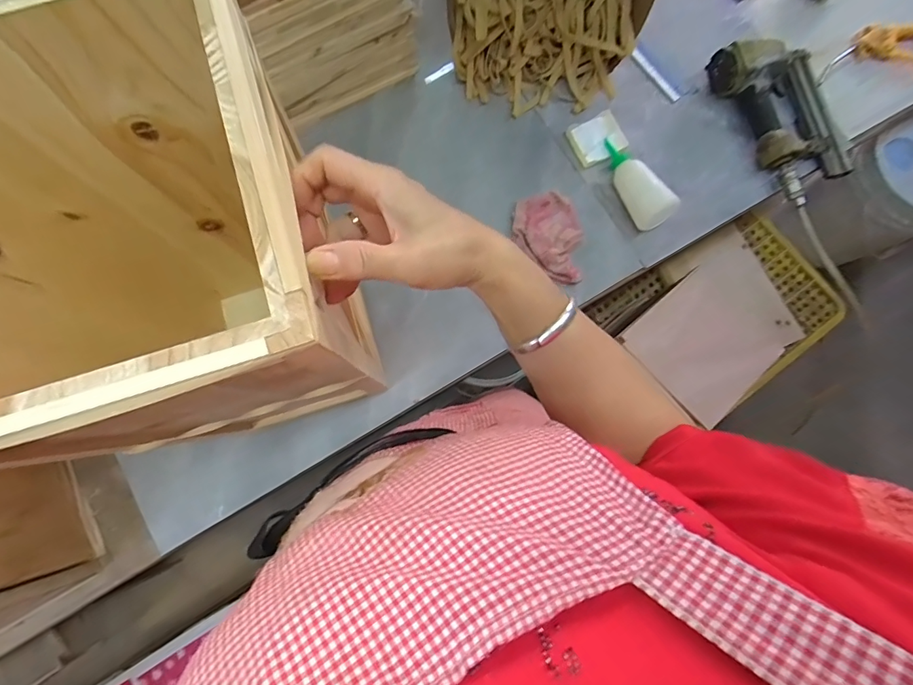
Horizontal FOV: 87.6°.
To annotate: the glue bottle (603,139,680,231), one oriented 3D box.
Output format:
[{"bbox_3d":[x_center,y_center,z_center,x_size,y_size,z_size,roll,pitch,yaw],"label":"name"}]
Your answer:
[{"bbox_3d":[0.272,-0.245,0.712,0.055,0.048,0.156,-20,80,-3],"label":"glue bottle"}]

